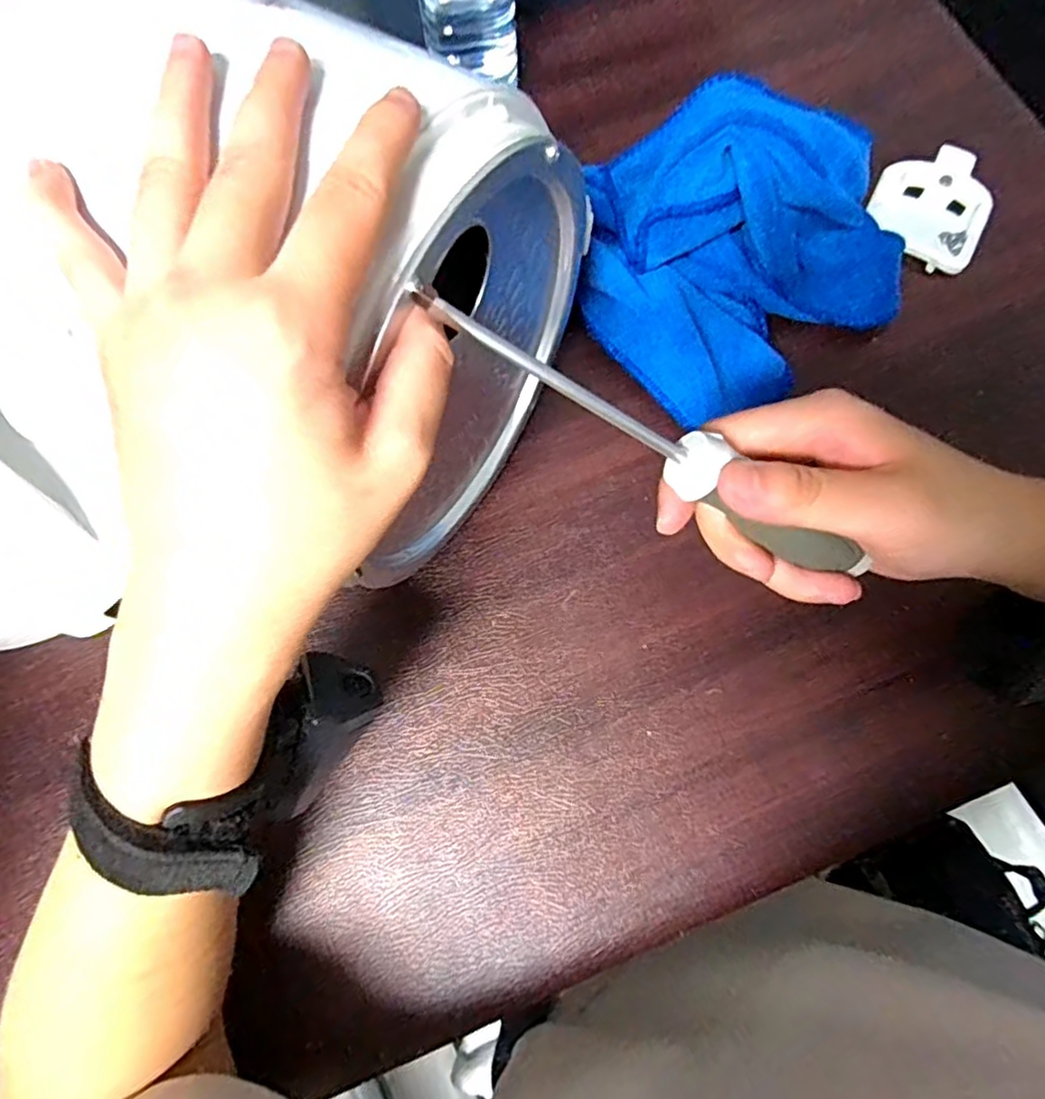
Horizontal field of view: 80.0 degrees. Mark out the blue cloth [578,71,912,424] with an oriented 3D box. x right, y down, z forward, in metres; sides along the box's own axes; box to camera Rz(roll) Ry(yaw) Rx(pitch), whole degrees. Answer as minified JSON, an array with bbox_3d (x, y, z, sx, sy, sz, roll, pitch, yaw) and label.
[{"bbox_3d":[0.128,-0.180,0.355,0.187,0.101,0.161,-24,75,-5],"label":"blue cloth"}]

